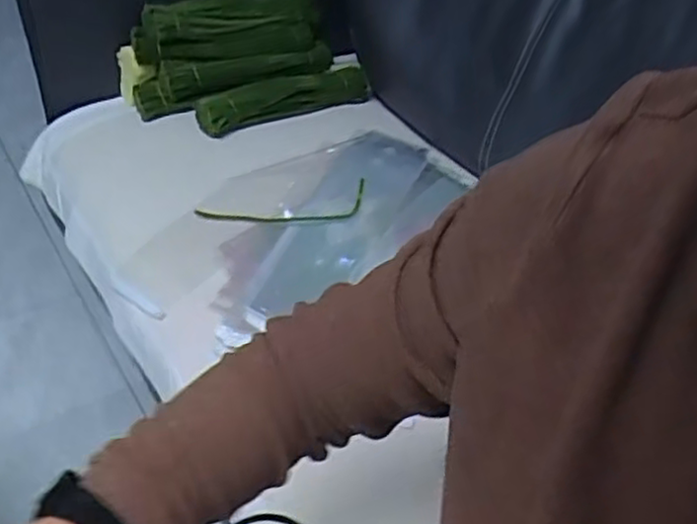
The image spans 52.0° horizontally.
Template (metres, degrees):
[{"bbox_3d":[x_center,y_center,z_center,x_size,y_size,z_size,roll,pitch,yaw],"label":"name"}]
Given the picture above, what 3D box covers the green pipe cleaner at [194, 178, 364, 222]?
[{"bbox_3d":[-0.092,-0.076,1.017,0.245,0.031,0.070,-4,42,-11],"label":"green pipe cleaner"}]

